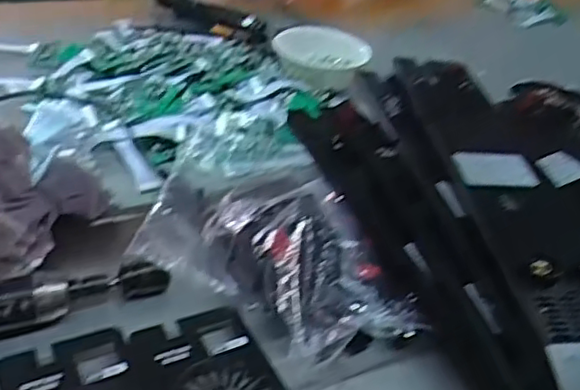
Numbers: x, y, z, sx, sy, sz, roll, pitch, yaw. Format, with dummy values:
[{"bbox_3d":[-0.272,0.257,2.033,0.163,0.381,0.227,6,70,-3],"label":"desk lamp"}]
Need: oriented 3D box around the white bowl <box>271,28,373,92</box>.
[{"bbox_3d":[0.040,-0.203,0.962,0.136,0.043,0.139,6,35,-4],"label":"white bowl"}]

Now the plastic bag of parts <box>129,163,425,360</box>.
[{"bbox_3d":[-0.035,0.033,0.600,0.202,0.067,0.315,-19,44,-34],"label":"plastic bag of parts"}]

